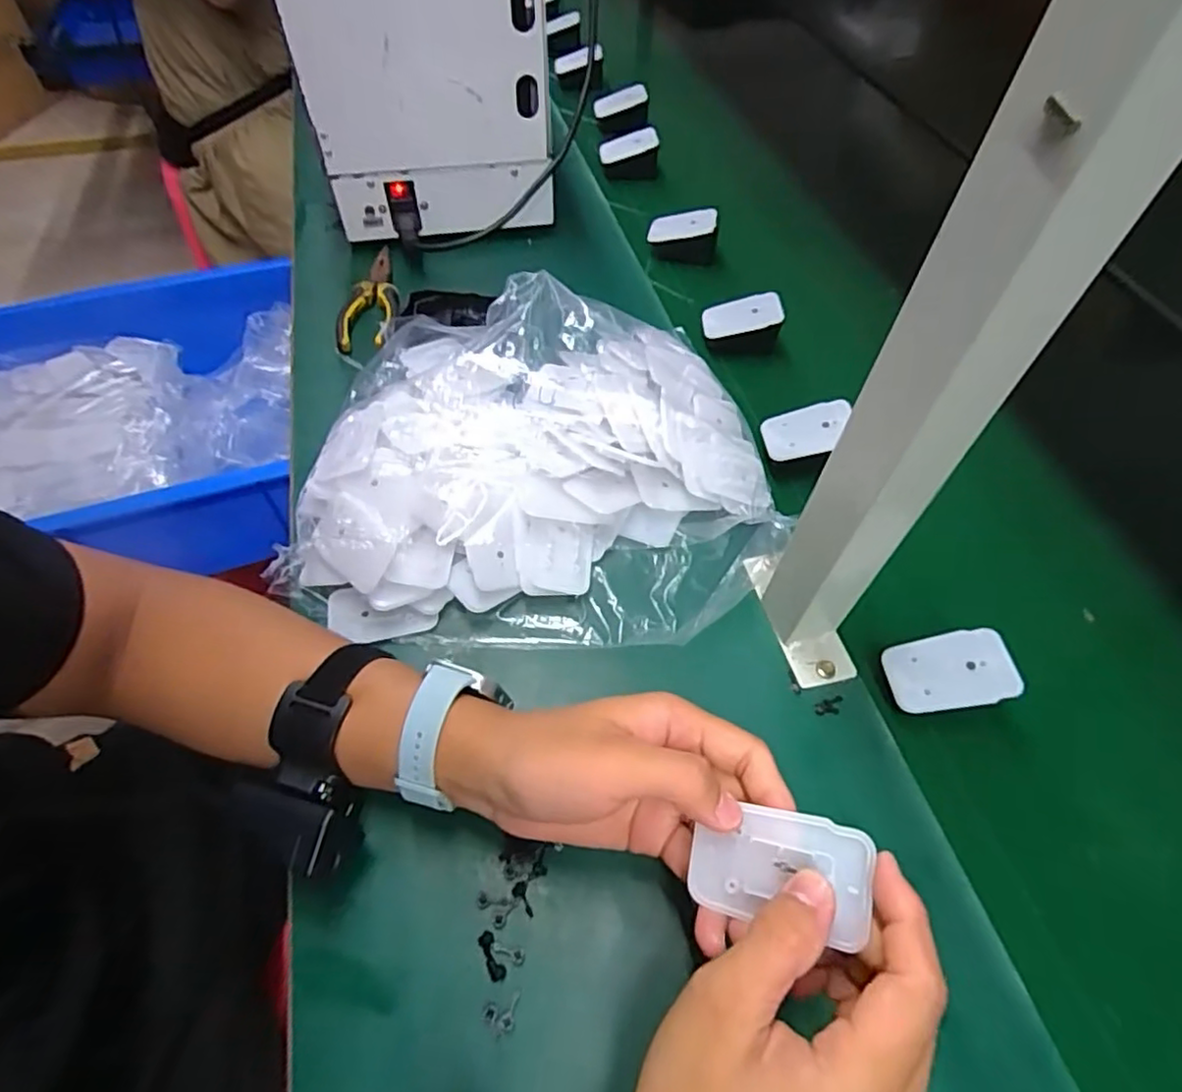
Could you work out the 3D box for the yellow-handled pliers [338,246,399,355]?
[{"bbox_3d":[-0.206,-0.238,0.597,0.052,0.021,0.148,-6,56,-5],"label":"yellow-handled pliers"}]

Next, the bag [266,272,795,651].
[{"bbox_3d":[-0.032,-0.076,0.468,0.332,0.068,0.292,2,56,0],"label":"bag"}]

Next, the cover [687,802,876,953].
[{"bbox_3d":[0.075,0.129,0.256,0.067,0.004,0.041,3,75,23],"label":"cover"}]

